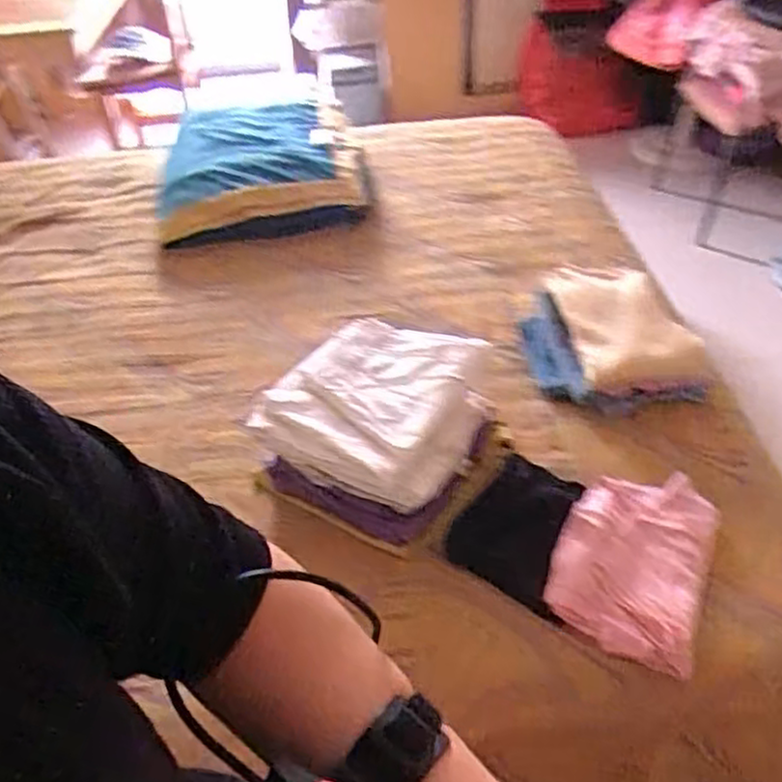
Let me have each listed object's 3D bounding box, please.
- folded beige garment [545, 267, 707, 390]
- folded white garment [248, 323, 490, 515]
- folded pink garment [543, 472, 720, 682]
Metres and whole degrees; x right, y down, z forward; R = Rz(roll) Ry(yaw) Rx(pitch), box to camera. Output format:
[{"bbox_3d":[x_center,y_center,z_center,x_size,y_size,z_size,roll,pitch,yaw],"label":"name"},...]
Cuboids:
[{"bbox_3d":[0.406,-0.129,1.300,0.190,0.090,0.305,-9,43,-5],"label":"folded beige garment"},{"bbox_3d":[-0.023,0.023,1.144,0.275,0.123,0.286,17,47,21],"label":"folded white garment"},{"bbox_3d":[0.337,0.227,1.026,0.193,0.039,0.285,15,46,20],"label":"folded pink garment"}]

